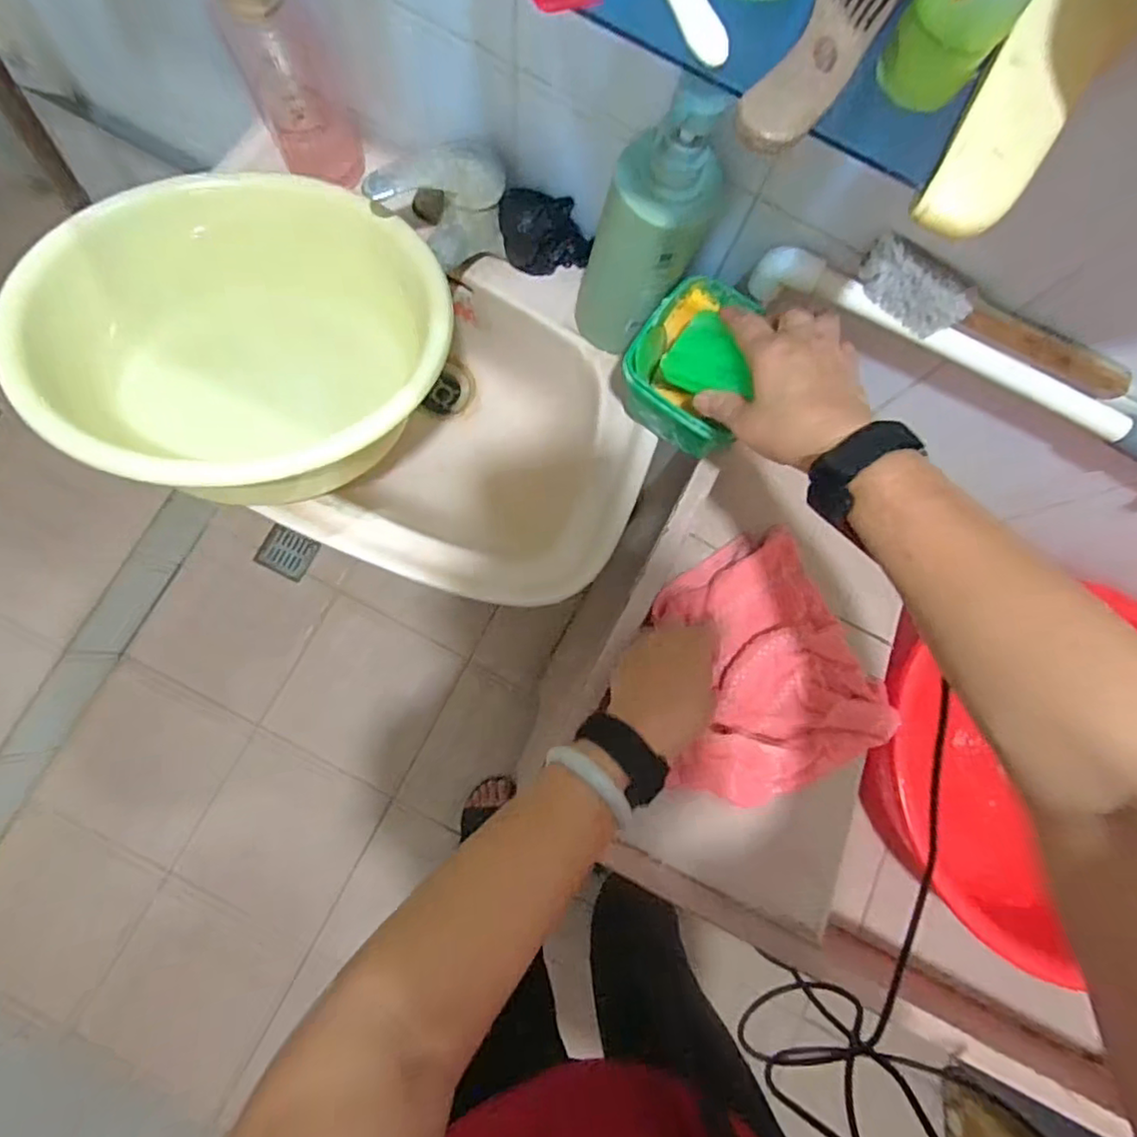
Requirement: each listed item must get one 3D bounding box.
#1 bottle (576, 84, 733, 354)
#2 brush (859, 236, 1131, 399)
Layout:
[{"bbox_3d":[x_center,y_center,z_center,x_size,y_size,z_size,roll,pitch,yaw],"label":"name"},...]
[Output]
[{"bbox_3d":[0.056,-0.242,0.475,0.076,0.236,0.062,27,80,-1],"label":"bottle"},{"bbox_3d":[0.301,-0.171,0.439,0.202,0.040,0.029,23,80,-2],"label":"brush"}]

